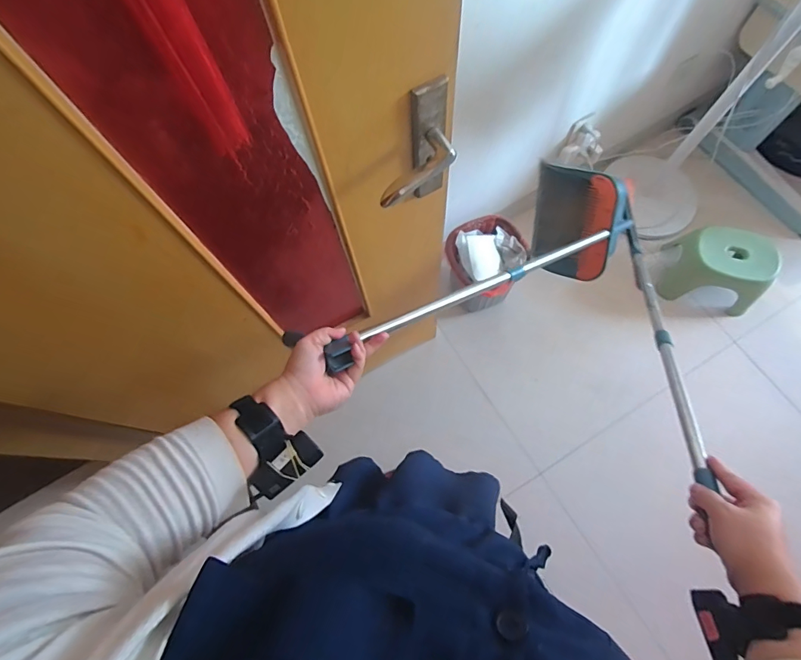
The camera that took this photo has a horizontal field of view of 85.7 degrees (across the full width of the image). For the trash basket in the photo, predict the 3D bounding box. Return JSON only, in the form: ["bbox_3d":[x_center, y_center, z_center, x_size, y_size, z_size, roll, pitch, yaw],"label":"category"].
[{"bbox_3d":[0.273,-0.221,1.417,0.235,0.316,0.224,-1,71,2],"label":"trash basket"}]

